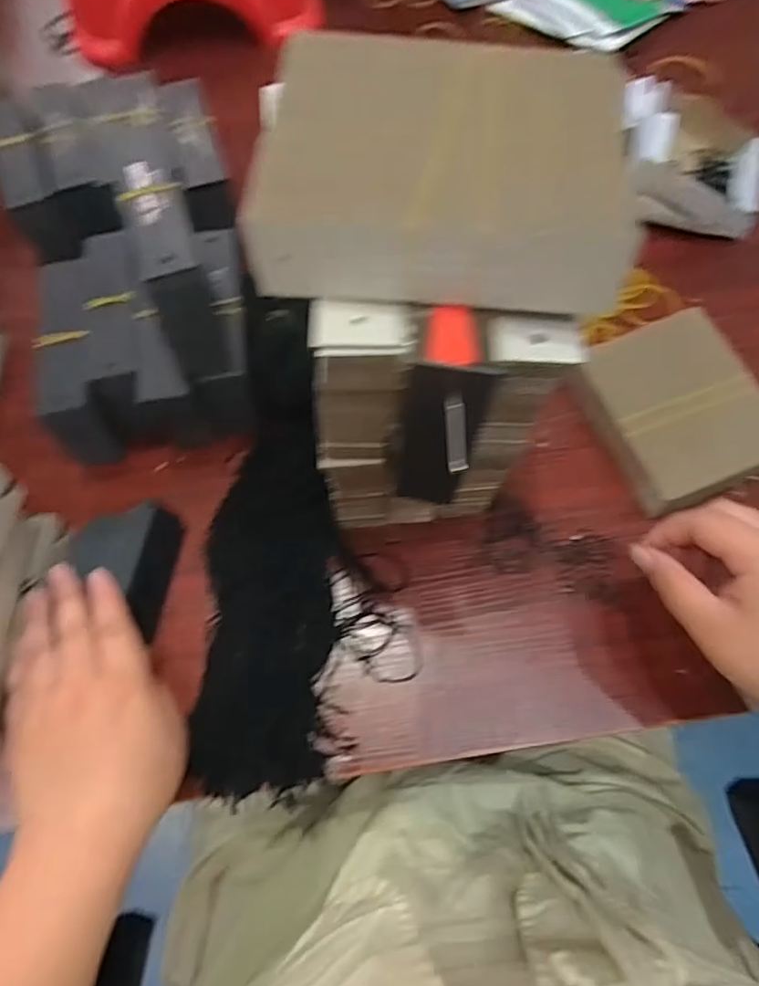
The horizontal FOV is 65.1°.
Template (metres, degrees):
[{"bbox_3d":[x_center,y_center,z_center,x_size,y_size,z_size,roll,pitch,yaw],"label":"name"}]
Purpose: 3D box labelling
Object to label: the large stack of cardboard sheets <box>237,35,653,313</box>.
[{"bbox_3d":[0.024,-0.114,0.214,0.134,0.040,0.095,9,67,5],"label":"large stack of cardboard sheets"}]

